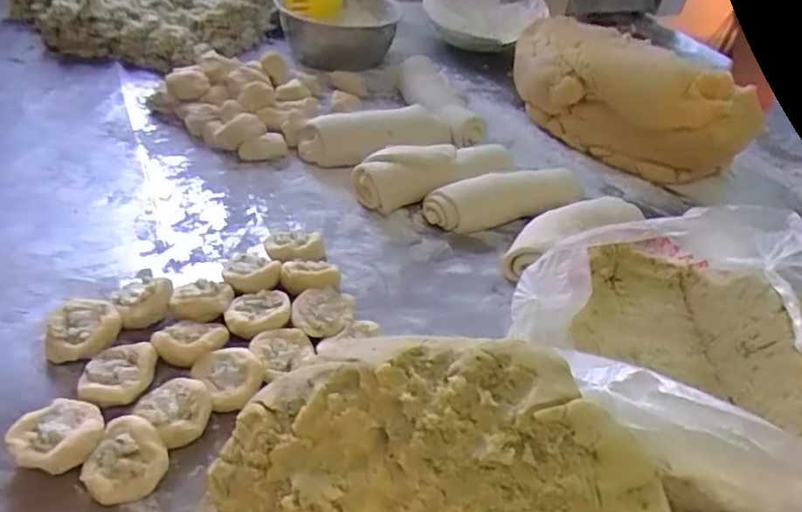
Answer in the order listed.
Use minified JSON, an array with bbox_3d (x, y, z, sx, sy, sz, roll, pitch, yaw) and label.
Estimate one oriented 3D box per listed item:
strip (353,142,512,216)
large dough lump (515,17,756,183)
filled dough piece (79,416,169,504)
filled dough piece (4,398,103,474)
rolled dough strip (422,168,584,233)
[{"bbox_3d":[0.039,-0.094,0.663,0.190,0.049,0.052,-10,44,-22],"label":"strip"},{"bbox_3d":[0.294,-0.212,0.774,0.315,0.135,0.118,28,45,23],"label":"large dough lump"},{"bbox_3d":[-0.179,0.136,0.382,0.042,0.030,0.049,18,42,13],"label":"filled dough piece"},{"bbox_3d":[-0.225,0.122,0.384,0.051,0.028,0.047,4,41,-3],"label":"filled dough piece"},{"bbox_3d":[0.113,-0.066,0.645,0.180,0.048,0.039,-6,43,-18],"label":"rolled dough strip"}]

